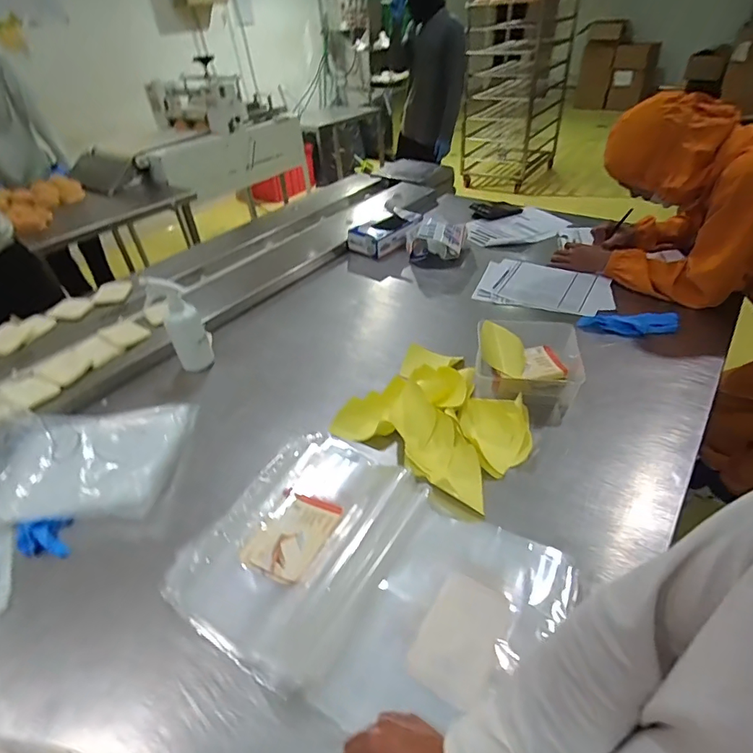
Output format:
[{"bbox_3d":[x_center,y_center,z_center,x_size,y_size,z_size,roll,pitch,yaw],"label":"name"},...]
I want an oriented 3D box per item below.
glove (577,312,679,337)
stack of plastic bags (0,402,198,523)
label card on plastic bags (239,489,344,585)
[{"bbox_3d":[0.563,-0.117,1.017,0.202,0.028,0.066,2,40,7],"label":"glove"},{"bbox_3d":[-0.524,0.119,0.798,0.346,0.091,0.254,-3,40,2],"label":"stack of plastic bags"},{"bbox_3d":[-0.126,0.230,0.670,0.100,0.009,0.134,16,43,21],"label":"label card on plastic bags"}]

